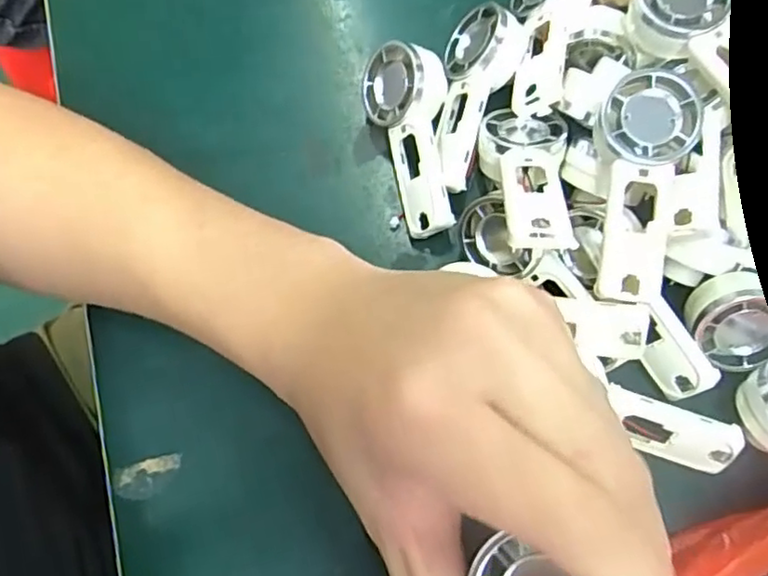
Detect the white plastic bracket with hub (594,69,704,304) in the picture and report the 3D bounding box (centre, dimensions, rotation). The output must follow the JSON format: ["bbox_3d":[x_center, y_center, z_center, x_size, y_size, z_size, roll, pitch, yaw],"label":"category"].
[{"bbox_3d":[0.105,-0.040,0.257,0.035,0.026,0.089,4,74,3],"label":"white plastic bracket with hub"}]

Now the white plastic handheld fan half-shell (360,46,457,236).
[{"bbox_3d":[0.012,-0.069,0.305,0.038,0.035,0.089,-3,74,1],"label":"white plastic handheld fan half-shell"}]

